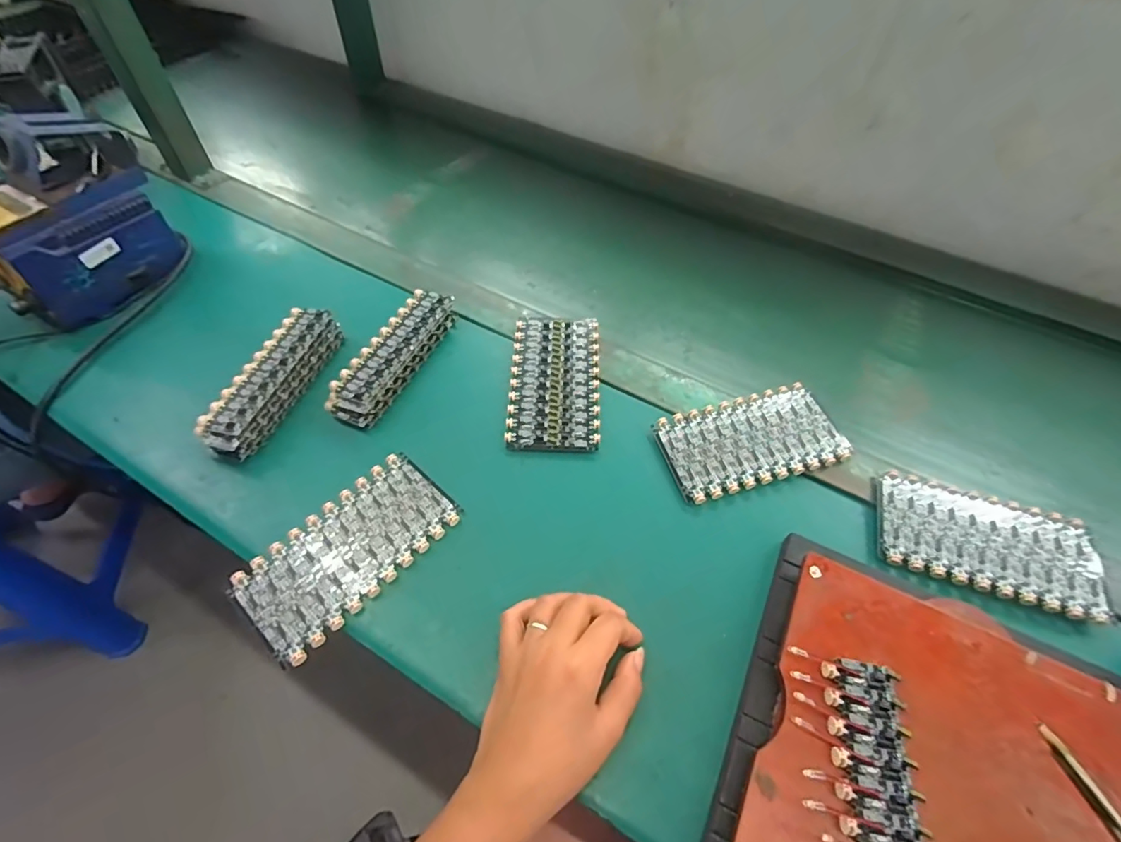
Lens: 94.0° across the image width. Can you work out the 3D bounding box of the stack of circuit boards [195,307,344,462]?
[{"bbox_3d":[-0.273,-0.039,0.496,0.050,0.033,0.163,16,53,9],"label":"stack of circuit boards"}]

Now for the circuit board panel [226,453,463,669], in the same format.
[{"bbox_3d":[-0.166,0.100,0.414,0.088,0.005,0.163,35,58,22],"label":"circuit board panel"}]

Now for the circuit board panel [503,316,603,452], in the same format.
[{"bbox_3d":[-0.005,-0.043,0.520,0.089,0.011,0.165,2,52,-1],"label":"circuit board panel"}]

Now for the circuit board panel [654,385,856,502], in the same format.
[{"bbox_3d":[0.175,0.018,0.482,0.162,0.014,0.087,-12,53,-12],"label":"circuit board panel"}]

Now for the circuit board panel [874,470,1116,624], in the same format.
[{"bbox_3d":[0.346,0.098,0.429,0.165,0.015,0.092,17,53,10],"label":"circuit board panel"}]

